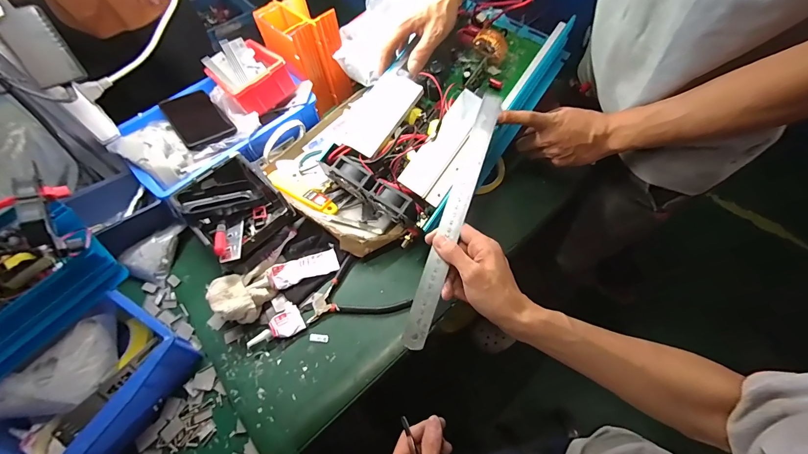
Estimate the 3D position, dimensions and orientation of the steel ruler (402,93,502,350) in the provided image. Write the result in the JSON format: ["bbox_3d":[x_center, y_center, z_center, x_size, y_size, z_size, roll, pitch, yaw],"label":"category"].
[{"bbox_3d":[0.061,-0.012,0.428,0.029,0.008,0.313,17,76,14],"label":"steel ruler"}]

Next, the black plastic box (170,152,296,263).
[{"bbox_3d":[-0.245,-0.024,0.529,0.121,0.071,0.146,-42,64,-19],"label":"black plastic box"}]

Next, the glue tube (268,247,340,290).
[{"bbox_3d":[-0.146,0.061,0.517,0.097,0.025,0.039,-21,60,-8],"label":"glue tube"}]

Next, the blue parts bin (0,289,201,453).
[{"bbox_3d":[-0.373,0.195,0.421,0.149,0.082,0.201,25,64,18],"label":"blue parts bin"}]

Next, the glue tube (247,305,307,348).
[{"bbox_3d":[-0.173,0.136,0.475,0.072,0.018,0.037,-29,62,-13],"label":"glue tube"}]

